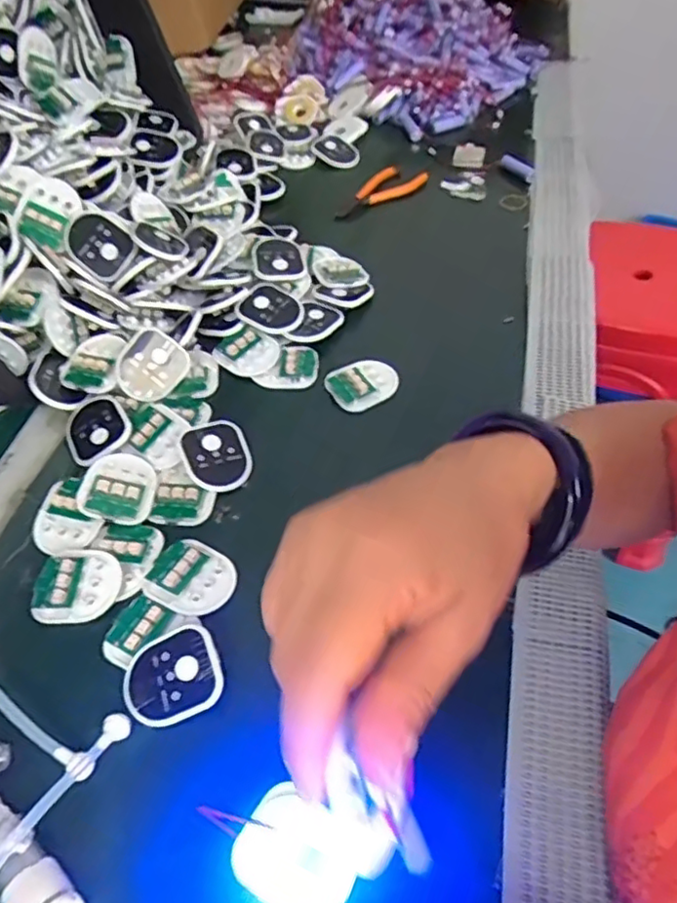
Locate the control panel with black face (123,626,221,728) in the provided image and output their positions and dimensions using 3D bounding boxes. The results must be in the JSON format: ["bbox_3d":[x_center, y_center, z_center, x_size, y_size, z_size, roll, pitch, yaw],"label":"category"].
[{"bbox_3d":[-0.098,0.132,0.369,0.057,0.006,0.049,-22,64,3],"label":"control panel with black face"}]

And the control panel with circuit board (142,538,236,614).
[{"bbox_3d":[-0.097,0.082,0.414,0.055,0.007,0.048,19,55,20],"label":"control panel with circuit board"}]

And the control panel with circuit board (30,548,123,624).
[{"bbox_3d":[-0.173,0.087,0.413,0.054,0.009,0.049,2,51,8],"label":"control panel with circuit board"}]

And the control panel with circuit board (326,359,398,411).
[{"bbox_3d":[0.021,-0.059,0.525,0.055,0.008,0.046,-31,54,-18],"label":"control panel with circuit board"}]

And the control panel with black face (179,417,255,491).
[{"bbox_3d":[-0.092,0.003,0.477,0.050,0.006,0.059,-13,69,-25],"label":"control panel with black face"}]

